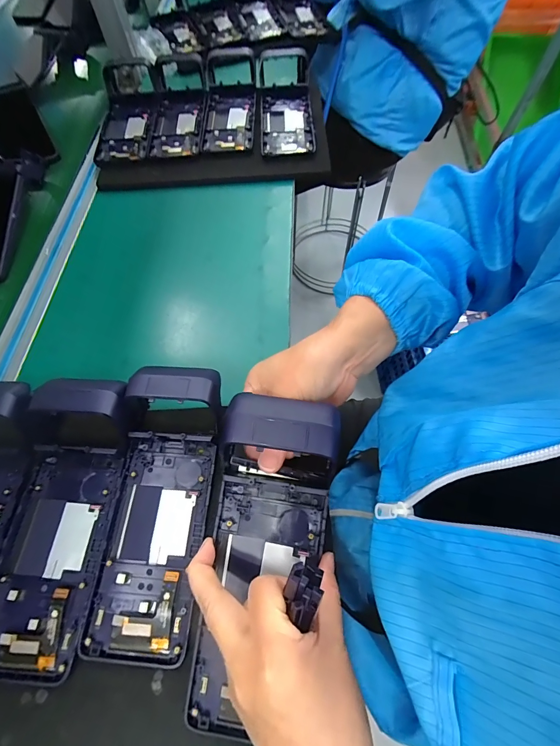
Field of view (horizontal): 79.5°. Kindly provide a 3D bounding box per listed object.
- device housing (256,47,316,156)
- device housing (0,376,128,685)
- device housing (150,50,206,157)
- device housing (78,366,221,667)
[{"bbox_3d":[0.007,-0.426,0.525,0.082,0.047,0.207,-3,63,1],"label":"device housing"},{"bbox_3d":[-0.183,0.111,0.271,0.088,0.047,0.222,1,63,2],"label":"device housing"},{"bbox_3d":[-0.166,-0.436,0.548,0.080,0.030,0.222,-4,70,2],"label":"device housing"},{"bbox_3d":[-0.099,0.101,0.273,0.082,0.050,0.221,3,63,3],"label":"device housing"}]

